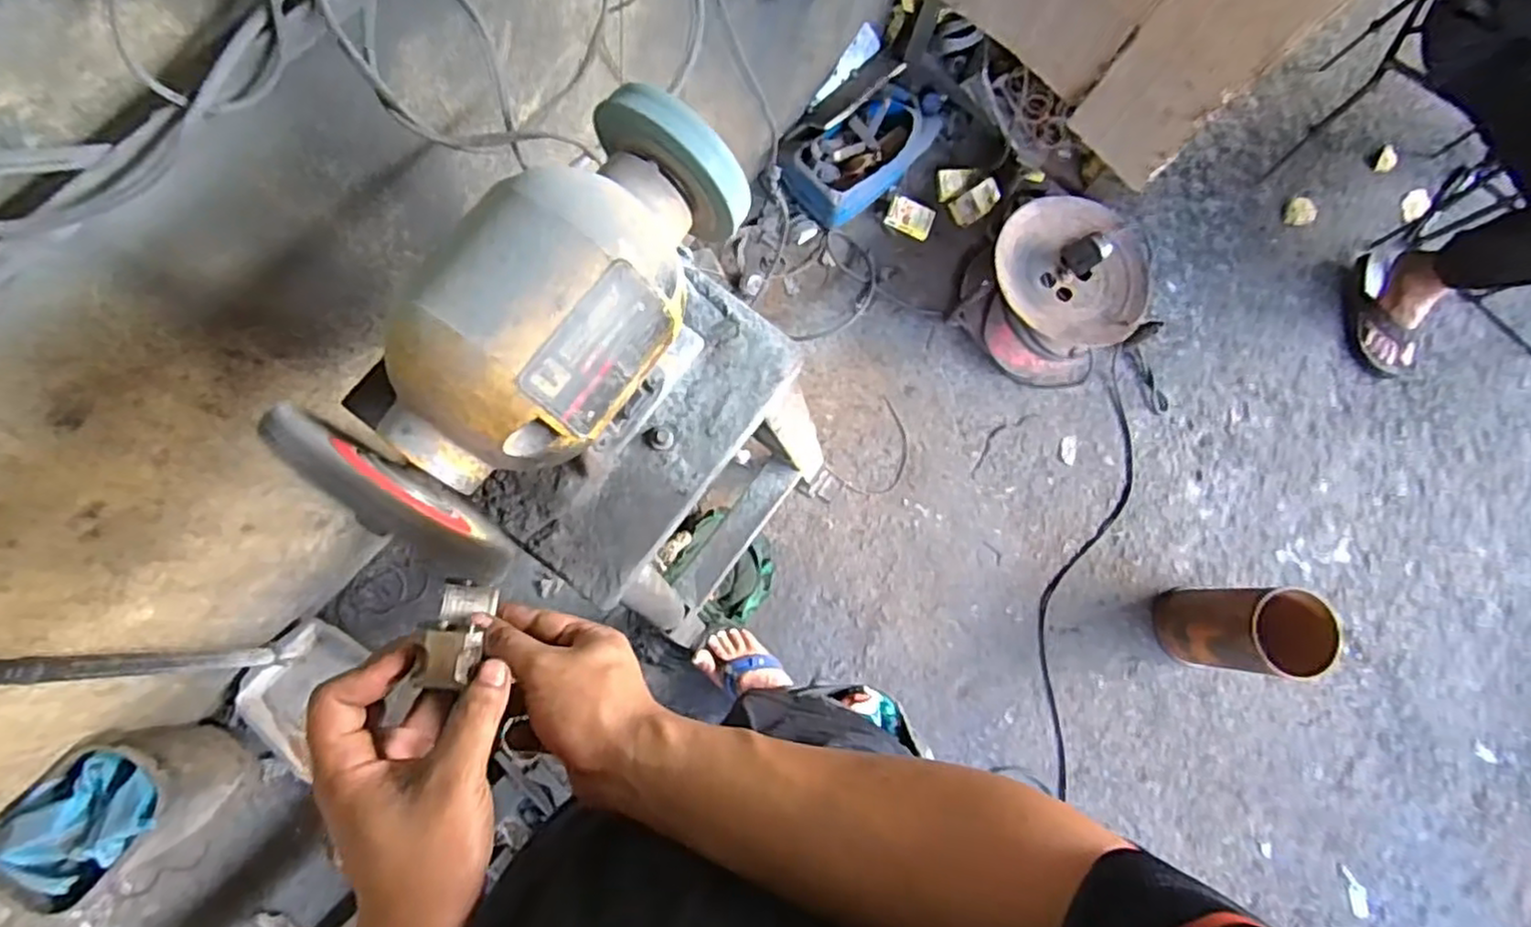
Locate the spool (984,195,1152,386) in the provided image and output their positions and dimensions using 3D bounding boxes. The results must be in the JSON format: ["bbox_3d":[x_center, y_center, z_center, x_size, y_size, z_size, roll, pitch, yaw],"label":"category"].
[{"bbox_3d":[0.554,-0.324,1.359,0.283,0.215,0.311,0,79,-2],"label":"spool"}]

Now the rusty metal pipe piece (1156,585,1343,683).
[{"bbox_3d":[0.796,0.277,1.241,0.105,0.333,0.140,3,85,-6],"label":"rusty metal pipe piece"}]

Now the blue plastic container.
[{"bbox_3d":[0.193,-0.604,1.411,0.310,0.082,0.158,-38,83,-9],"label":"blue plastic container"}]

